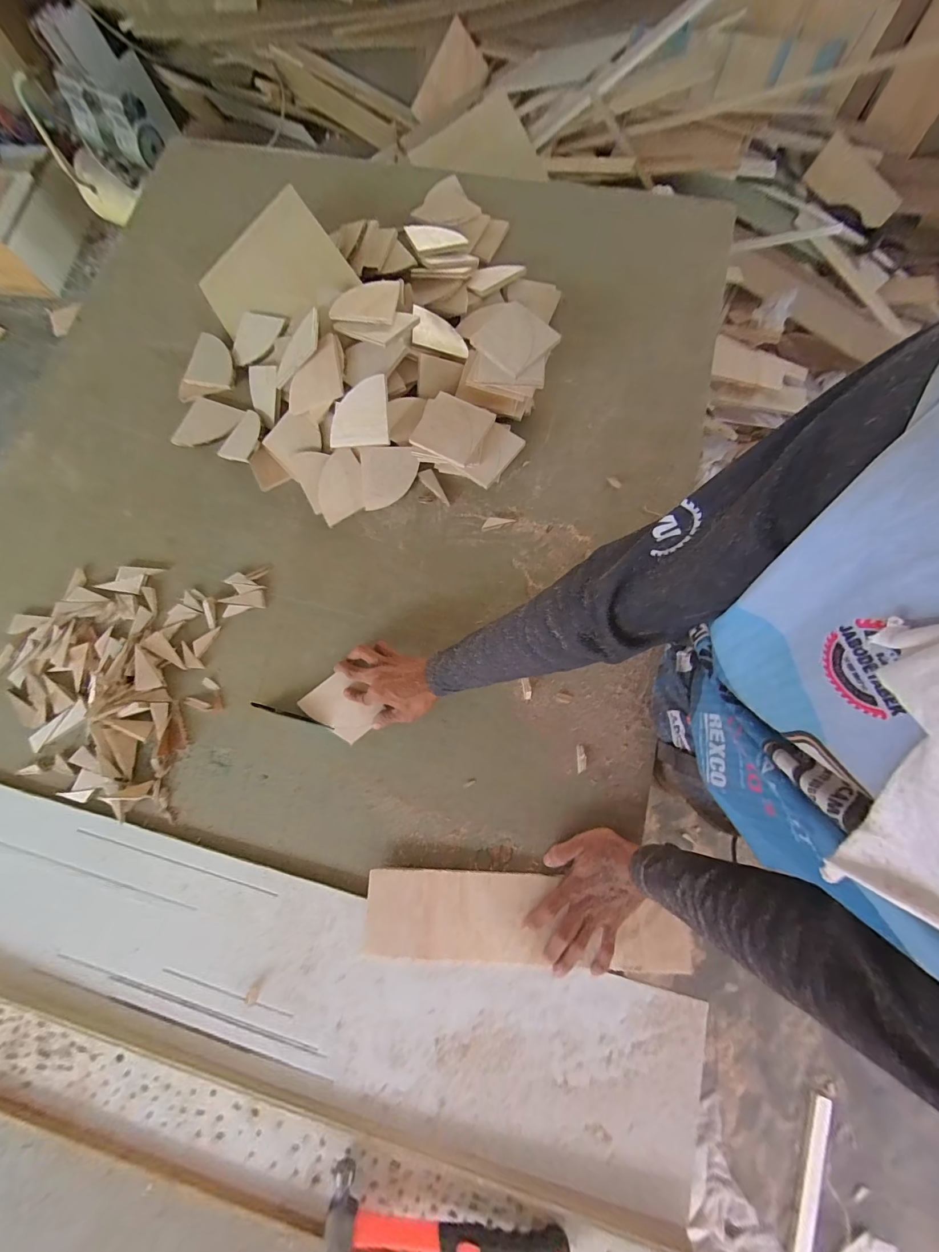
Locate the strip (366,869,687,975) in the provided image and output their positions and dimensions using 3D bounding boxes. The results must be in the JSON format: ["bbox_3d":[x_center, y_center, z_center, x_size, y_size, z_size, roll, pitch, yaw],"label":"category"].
[{"bbox_3d":[0.071,0.378,0.513,0.402,0.015,0.099,3,71,1],"label":"strip"}]

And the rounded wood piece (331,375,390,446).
[{"bbox_3d":[-0.176,-0.337,0.634,0.104,0.012,0.093,2,105,17],"label":"rounded wood piece"}]

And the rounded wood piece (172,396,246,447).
[{"bbox_3d":[-0.469,-0.361,0.715,0.103,0.011,0.098,17,76,5],"label":"rounded wood piece"}]

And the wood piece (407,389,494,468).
[{"bbox_3d":[-0.026,-0.313,0.628,0.104,0.012,0.103,24,84,-1],"label":"wood piece"}]

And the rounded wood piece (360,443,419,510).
[{"bbox_3d":[-0.133,-0.251,0.667,0.095,0.010,0.094,-8,99,-4],"label":"rounded wood piece"}]

